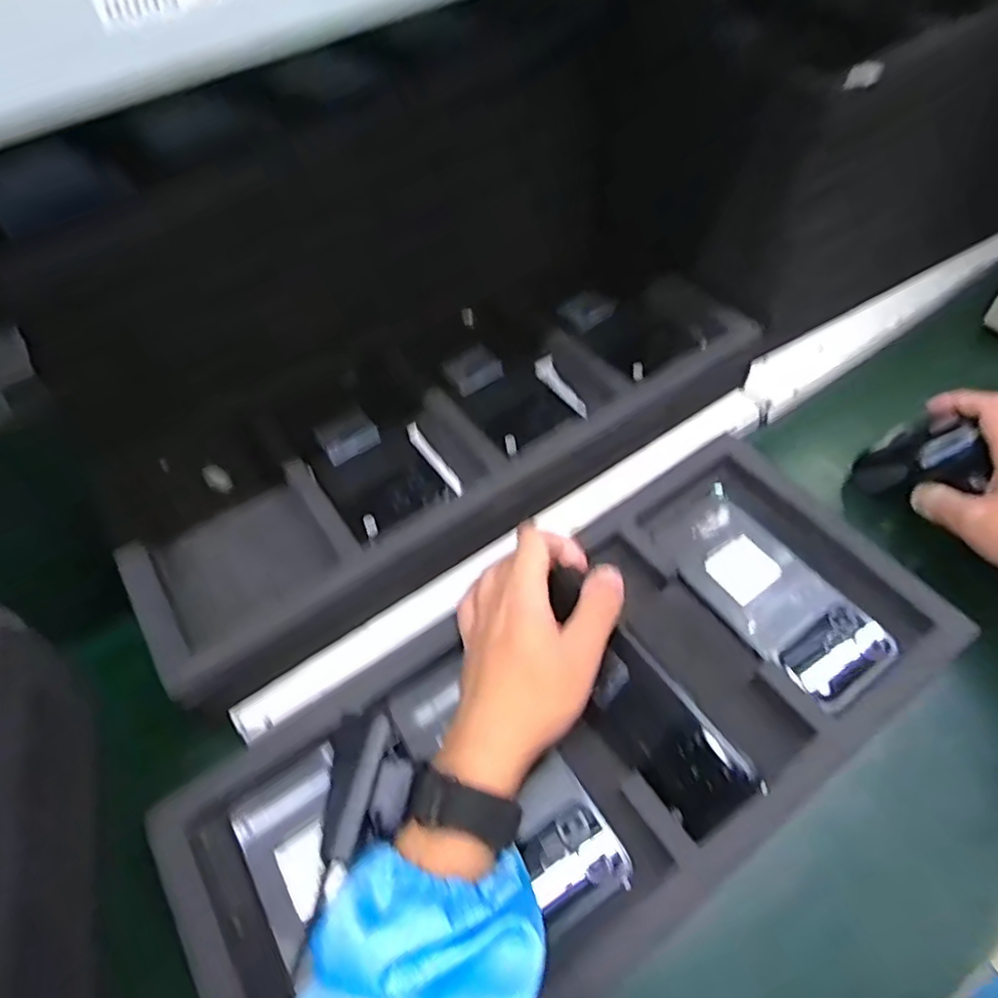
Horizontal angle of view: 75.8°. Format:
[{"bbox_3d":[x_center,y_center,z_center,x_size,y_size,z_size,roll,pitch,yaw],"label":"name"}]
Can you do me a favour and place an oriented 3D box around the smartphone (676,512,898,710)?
[{"bbox_3d":[0.192,0.070,0.438,0.074,0.014,0.138,-32,58,-17],"label":"smartphone"}]

